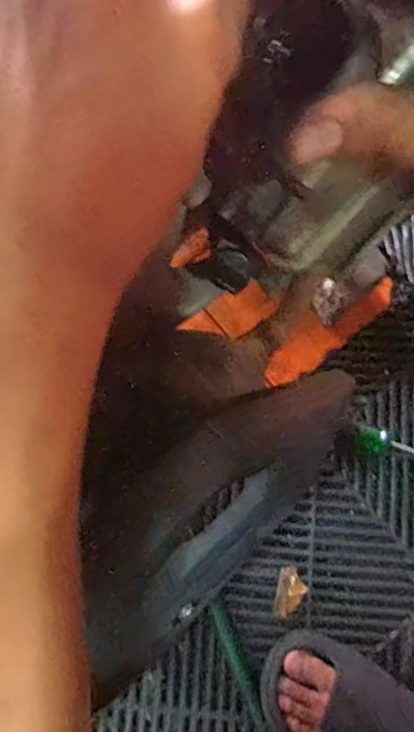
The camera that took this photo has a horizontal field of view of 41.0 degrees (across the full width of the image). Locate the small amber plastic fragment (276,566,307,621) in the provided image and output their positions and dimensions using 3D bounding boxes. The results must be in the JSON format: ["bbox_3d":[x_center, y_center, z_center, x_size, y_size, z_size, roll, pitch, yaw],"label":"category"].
[{"bbox_3d":[0.092,0.246,0.600,0.031,0.009,0.052,11,78,2],"label":"small amber plastic fragment"}]

